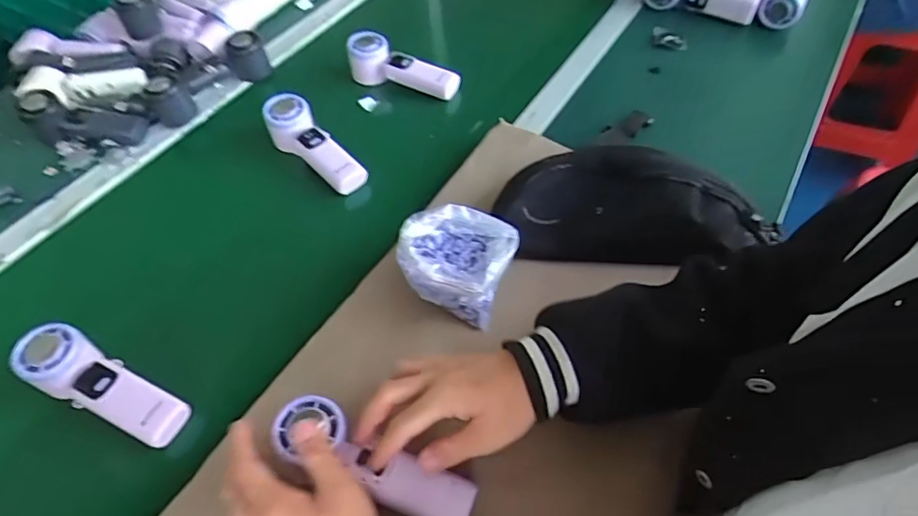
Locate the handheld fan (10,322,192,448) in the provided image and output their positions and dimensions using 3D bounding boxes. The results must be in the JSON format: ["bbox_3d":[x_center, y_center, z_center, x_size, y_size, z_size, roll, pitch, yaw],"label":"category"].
[{"bbox_3d":[-0.326,0.118,0.509,0.163,0.029,0.054,27,54,6],"label":"handheld fan"}]

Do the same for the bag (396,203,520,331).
[{"bbox_3d":[0.000,0.000,0.549,0.100,0.069,0.093,19,56,18],"label":"bag"}]

